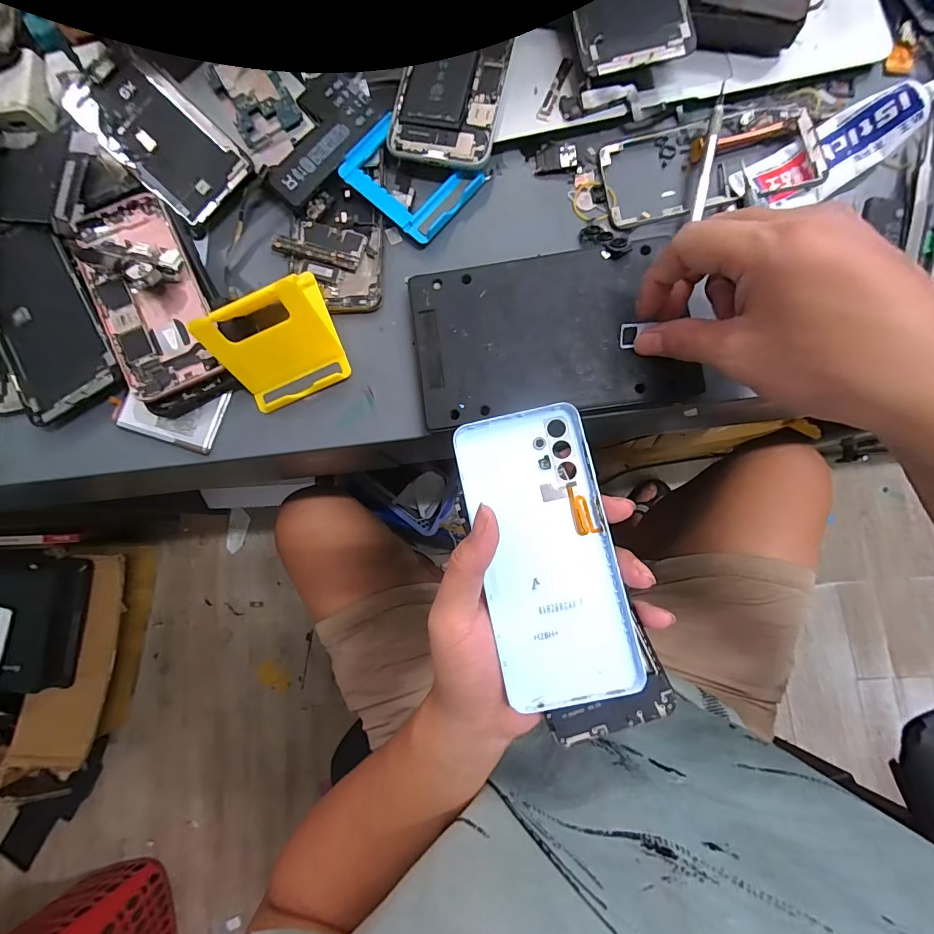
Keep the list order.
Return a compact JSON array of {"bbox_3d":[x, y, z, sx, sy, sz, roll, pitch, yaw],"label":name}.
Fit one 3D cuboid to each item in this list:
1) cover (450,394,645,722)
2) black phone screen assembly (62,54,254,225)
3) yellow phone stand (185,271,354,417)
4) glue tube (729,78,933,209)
[{"bbox_3d":[0.045,0.049,0.238,0.074,0.006,0.164,-14,83,2],"label":"cover"},{"bbox_3d":[-0.222,-0.238,0.294,0.130,0.008,0.064,43,87,8],"label":"black phone screen assembly"},{"bbox_3d":[-0.127,-0.089,0.263,0.071,0.049,0.081,-22,83,0],"label":"yellow phone stand"},{"bbox_3d":[0.247,-0.212,0.270,0.133,0.028,0.043,-26,81,0],"label":"glue tube"}]

